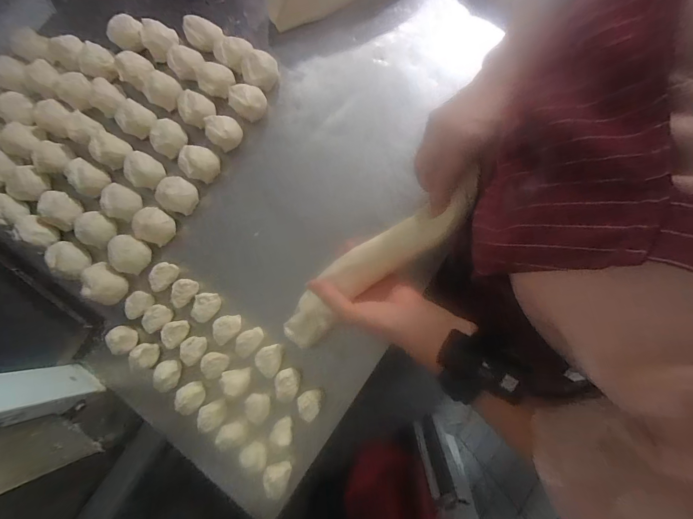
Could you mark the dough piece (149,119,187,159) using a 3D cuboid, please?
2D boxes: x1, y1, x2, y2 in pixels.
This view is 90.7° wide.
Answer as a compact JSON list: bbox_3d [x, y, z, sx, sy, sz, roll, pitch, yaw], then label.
[{"bbox_3d":[-0.261,-0.182,0.506,0.047,0.032,0.056,-20,77,0],"label":"dough piece"}]

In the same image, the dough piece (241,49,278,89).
[{"bbox_3d":[-0.129,-0.279,0.510,0.050,0.034,0.048,-2,78,4],"label":"dough piece"}]

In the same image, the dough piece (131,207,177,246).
[{"bbox_3d":[-0.266,-0.045,0.479,0.049,0.040,0.045,-1,78,4],"label":"dough piece"}]

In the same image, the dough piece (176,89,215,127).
[{"bbox_3d":[-0.221,-0.223,0.506,0.047,0.032,0.046,-31,77,-3],"label":"dough piece"}]

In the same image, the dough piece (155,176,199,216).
[{"bbox_3d":[-0.235,-0.088,0.483,0.044,0.044,0.048,-1,78,4],"label":"dough piece"}]

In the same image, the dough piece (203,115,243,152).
[{"bbox_3d":[-0.176,-0.184,0.498,0.047,0.035,0.044,-1,78,4],"label":"dough piece"}]

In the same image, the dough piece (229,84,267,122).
[{"bbox_3d":[-0.144,-0.232,0.504,0.050,0.033,0.044,-17,77,1],"label":"dough piece"}]

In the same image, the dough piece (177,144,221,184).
[{"bbox_3d":[-0.209,-0.135,0.492,0.048,0.044,0.047,-1,78,4],"label":"dough piece"}]

